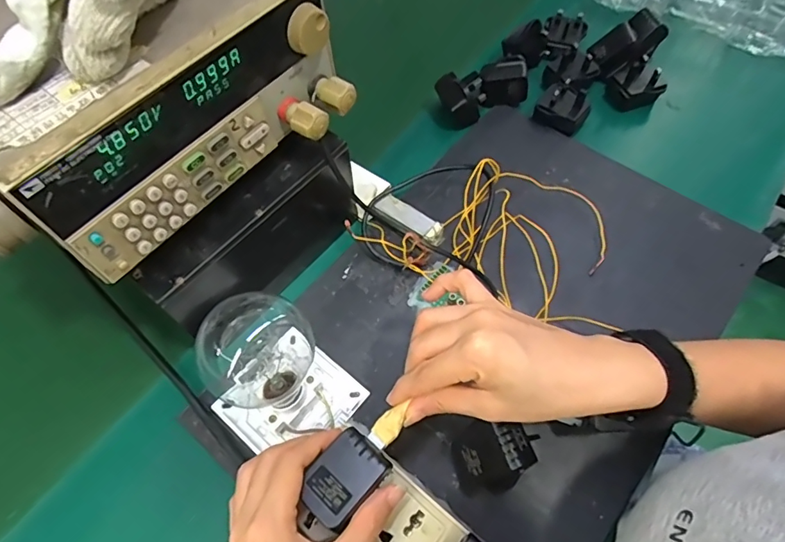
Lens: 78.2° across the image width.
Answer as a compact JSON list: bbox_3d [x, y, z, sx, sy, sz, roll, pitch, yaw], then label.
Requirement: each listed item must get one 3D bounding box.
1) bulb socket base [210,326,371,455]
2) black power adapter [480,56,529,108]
[{"bbox_3d":[-0.079,0.096,0.367,0.083,0.029,0.087,36,67,20],"label":"bulb socket base"},{"bbox_3d":[0.119,-0.200,0.516,0.047,0.044,0.025,-4,59,-1],"label":"black power adapter"}]

